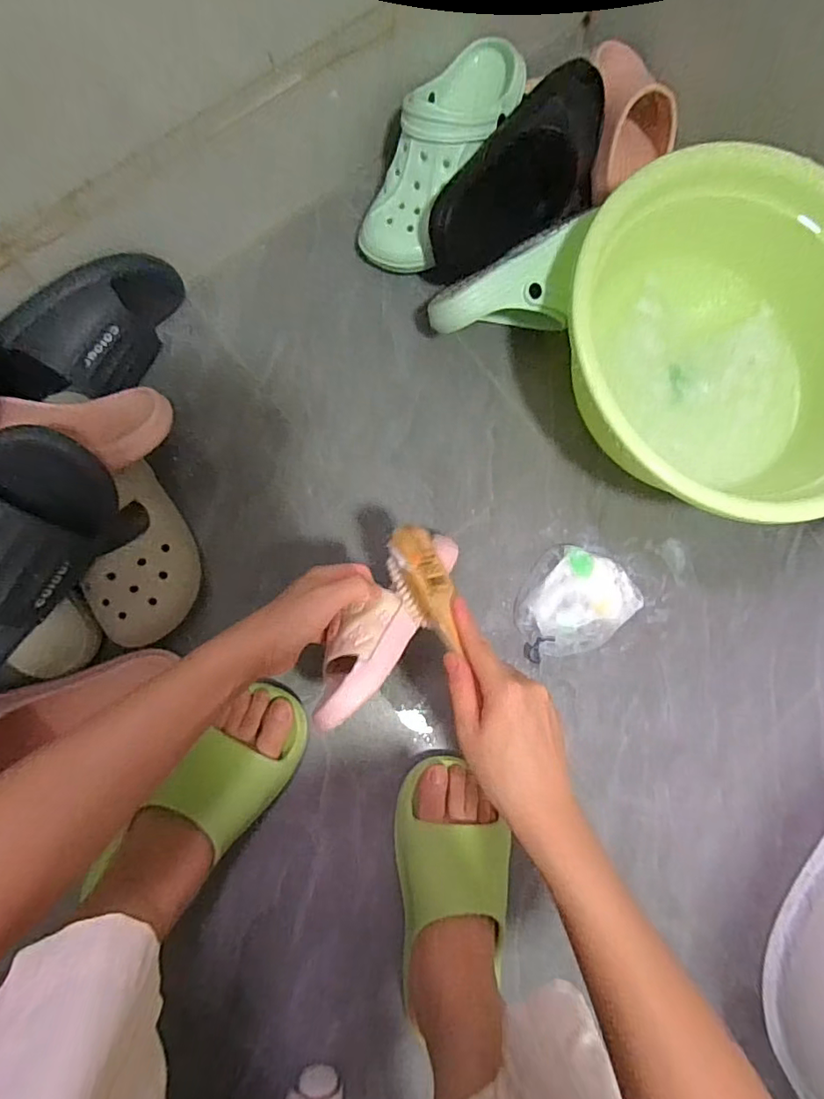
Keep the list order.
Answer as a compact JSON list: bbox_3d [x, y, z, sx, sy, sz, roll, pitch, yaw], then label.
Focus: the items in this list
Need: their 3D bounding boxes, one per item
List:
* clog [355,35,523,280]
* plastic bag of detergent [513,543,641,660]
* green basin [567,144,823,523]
[{"bbox_3d":[0.029,-0.416,0.585,0.090,0.100,0.237,28,82,-4],"label":"clog"},{"bbox_3d":[0.182,0.053,0.590,0.139,0.025,0.113,-10,85,-8],"label":"plastic bag of detergent"},{"bbox_3d":[0.319,-0.195,0.576,0.358,0.144,0.334,1,83,-7],"label":"green basin"}]

